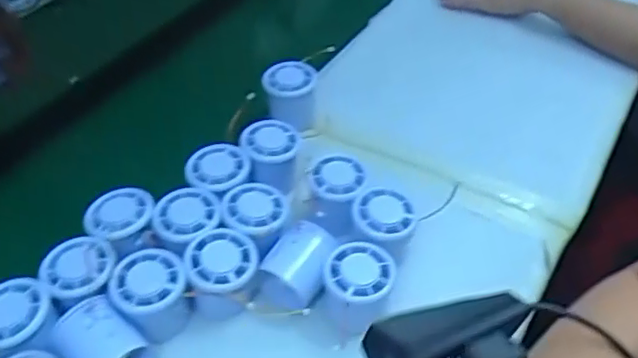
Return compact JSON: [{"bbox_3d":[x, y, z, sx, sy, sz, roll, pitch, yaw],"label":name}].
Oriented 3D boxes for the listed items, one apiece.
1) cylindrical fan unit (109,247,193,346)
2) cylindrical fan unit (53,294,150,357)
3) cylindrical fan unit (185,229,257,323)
[{"bbox_3d":[-0.131,0.093,0.482,0.054,0.051,0.051,1,47,-1],"label":"cylindrical fan unit"},{"bbox_3d":[-0.163,0.126,0.455,0.066,0.048,0.052,39,62,11],"label":"cylindrical fan unit"},{"bbox_3d":[-0.077,0.081,0.496,0.054,0.058,0.056,1,47,-1],"label":"cylindrical fan unit"}]

